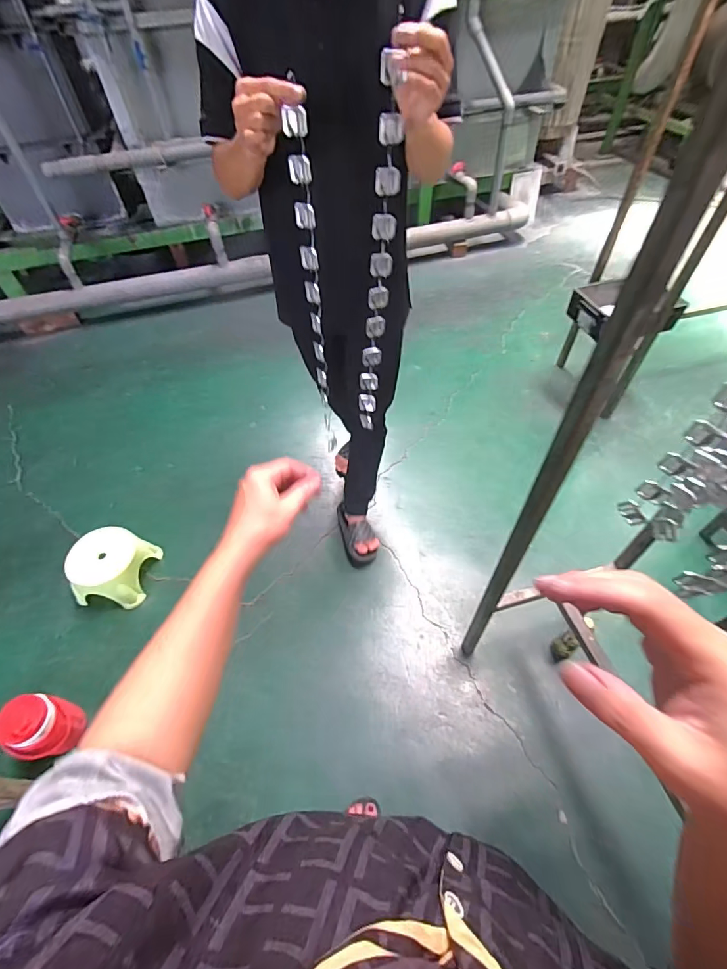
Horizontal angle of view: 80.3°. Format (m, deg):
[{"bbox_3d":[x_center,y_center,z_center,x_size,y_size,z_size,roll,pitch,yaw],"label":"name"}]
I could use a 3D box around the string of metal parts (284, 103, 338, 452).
[{"bbox_3d":[-0.080,-0.297,0.781,0.048,0.549,0.084,-9,52,-2],"label":"string of metal parts"}]

